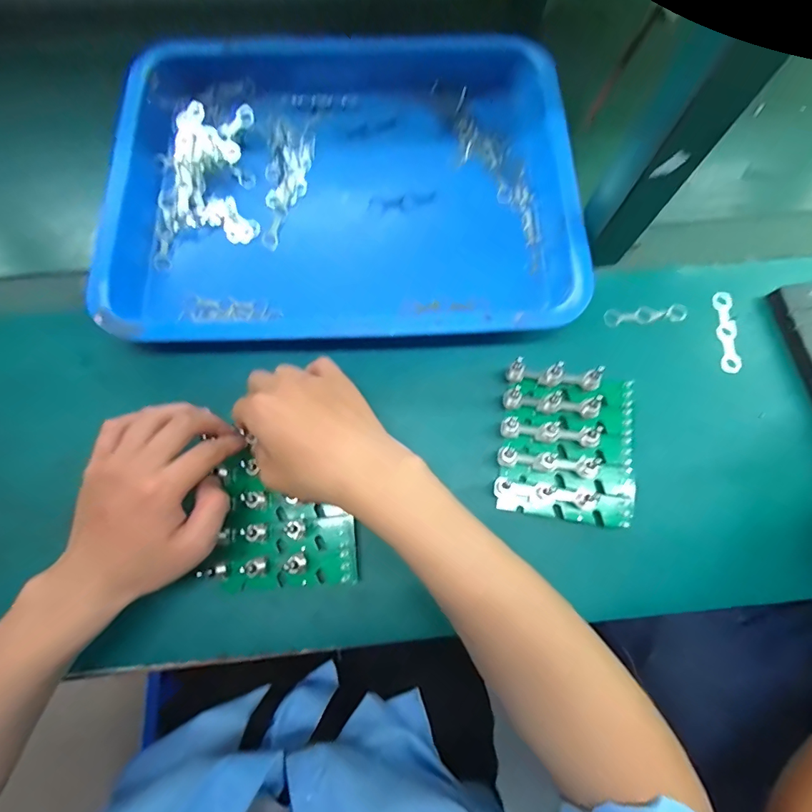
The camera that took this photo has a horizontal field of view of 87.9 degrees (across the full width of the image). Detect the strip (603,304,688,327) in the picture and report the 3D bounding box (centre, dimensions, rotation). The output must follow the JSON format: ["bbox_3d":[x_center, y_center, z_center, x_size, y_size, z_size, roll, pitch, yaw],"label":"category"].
[{"bbox_3d":[0.231,-0.088,0.407,0.083,0.007,0.018,-7,76,-1],"label":"strip"}]

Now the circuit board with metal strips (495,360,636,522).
[{"bbox_3d":[0.136,0.031,0.354,0.109,0.033,0.122,9,77,3],"label":"circuit board with metal strips"}]

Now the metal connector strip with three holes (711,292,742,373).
[{"bbox_3d":[0.306,-0.071,0.402,0.017,0.006,0.080,3,76,2],"label":"metal connector strip with three holes"}]

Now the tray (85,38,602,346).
[{"bbox_3d":[-0.058,-0.224,0.412,0.422,0.046,0.353,-1,76,1],"label":"tray"}]

